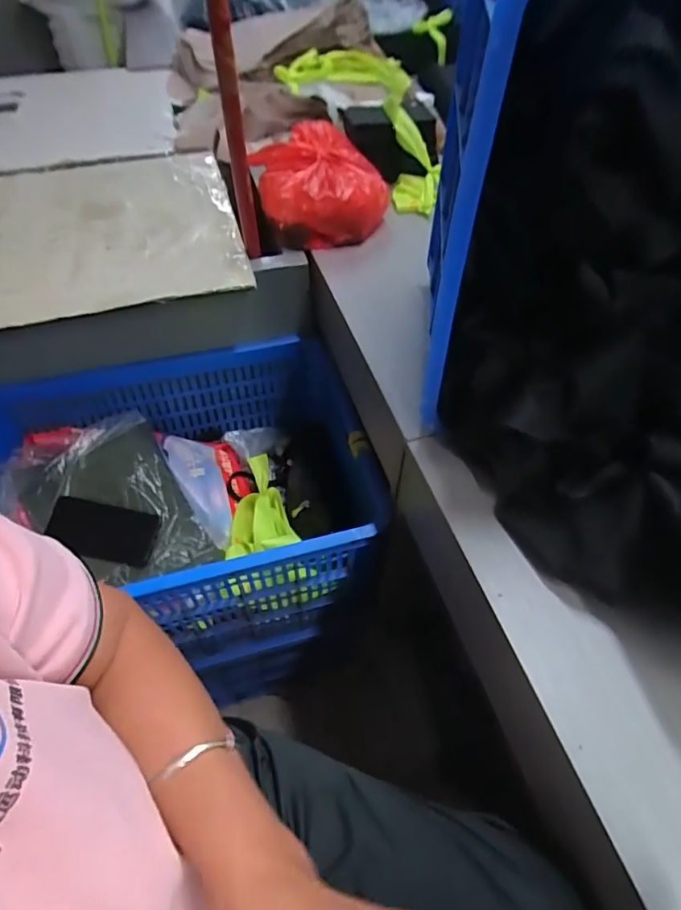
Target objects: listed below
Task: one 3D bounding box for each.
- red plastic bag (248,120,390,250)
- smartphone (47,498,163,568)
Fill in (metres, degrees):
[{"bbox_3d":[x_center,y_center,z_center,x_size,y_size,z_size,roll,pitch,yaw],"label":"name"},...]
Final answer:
[{"bbox_3d":[-0.033,-0.454,0.878,0.201,0.110,0.191,-11,53,-9],"label":"red plastic bag"},{"bbox_3d":[-0.366,0.118,0.808,0.166,0.008,0.082,12,71,0],"label":"smartphone"}]

